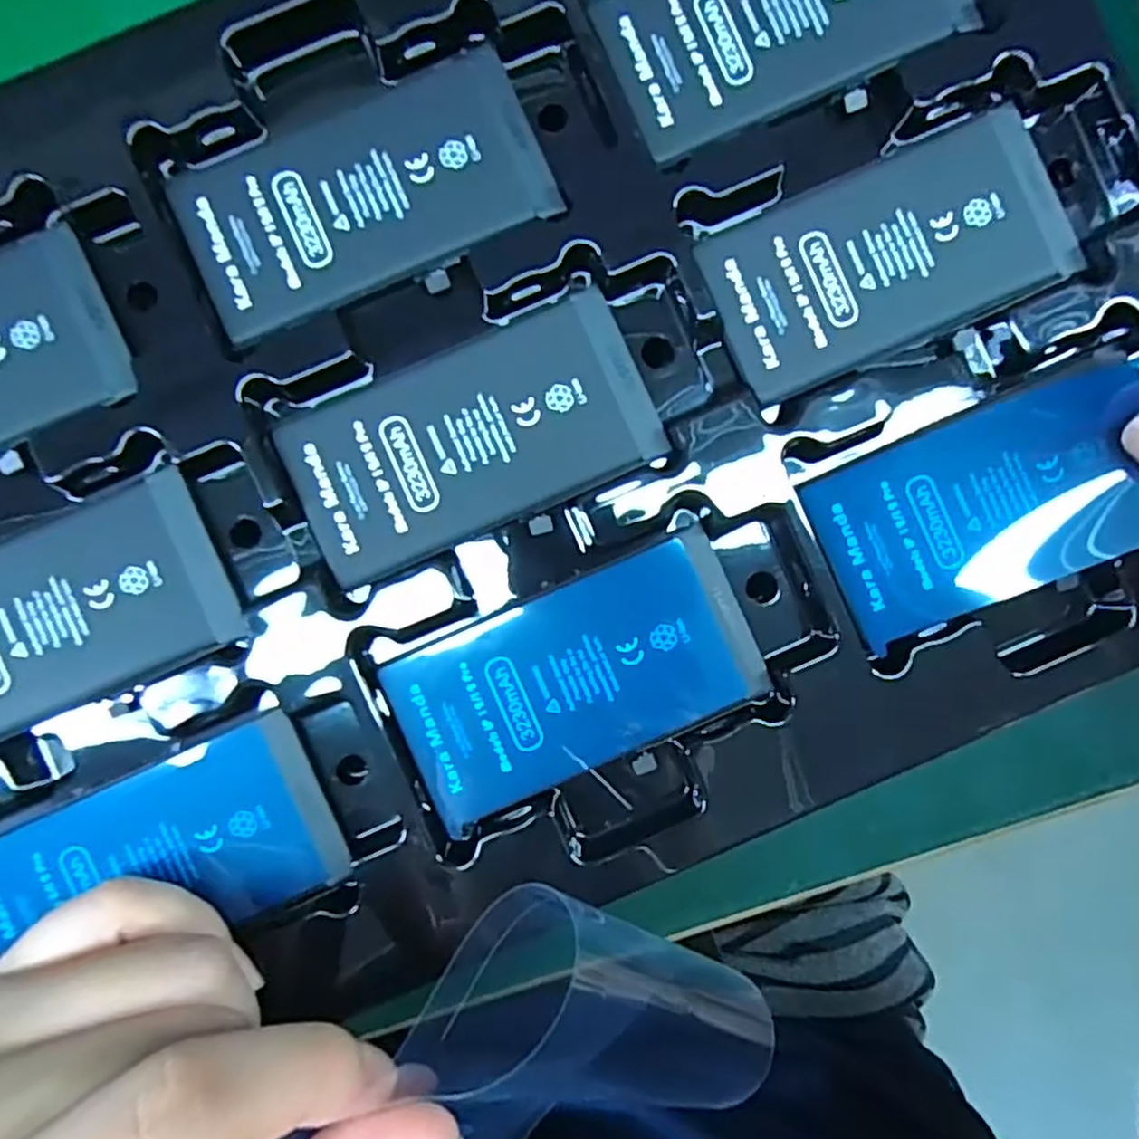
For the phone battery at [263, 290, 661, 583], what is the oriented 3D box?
[{"bbox_3d":[-0.023,-0.031,0.169,0.083,0.006,0.043,-23,89,-1],"label":"phone battery"}]

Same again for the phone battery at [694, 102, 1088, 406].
[{"bbox_3d":[0.076,-0.075,0.171,0.084,0.005,0.044,-23,89,-1],"label":"phone battery"}]

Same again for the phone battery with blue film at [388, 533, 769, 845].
[{"bbox_3d":[0.002,0.026,0.170,0.083,0.006,0.043,-24,89,-1],"label":"phone battery with blue film"}]

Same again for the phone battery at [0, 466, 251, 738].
[{"bbox_3d":[-0.122,0.011,0.166,0.081,0.008,0.043,-23,89,-1],"label":"phone battery"}]

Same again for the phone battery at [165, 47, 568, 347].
[{"bbox_3d":[-0.048,-0.089,0.168,0.083,0.007,0.046,-24,89,-1],"label":"phone battery"}]

